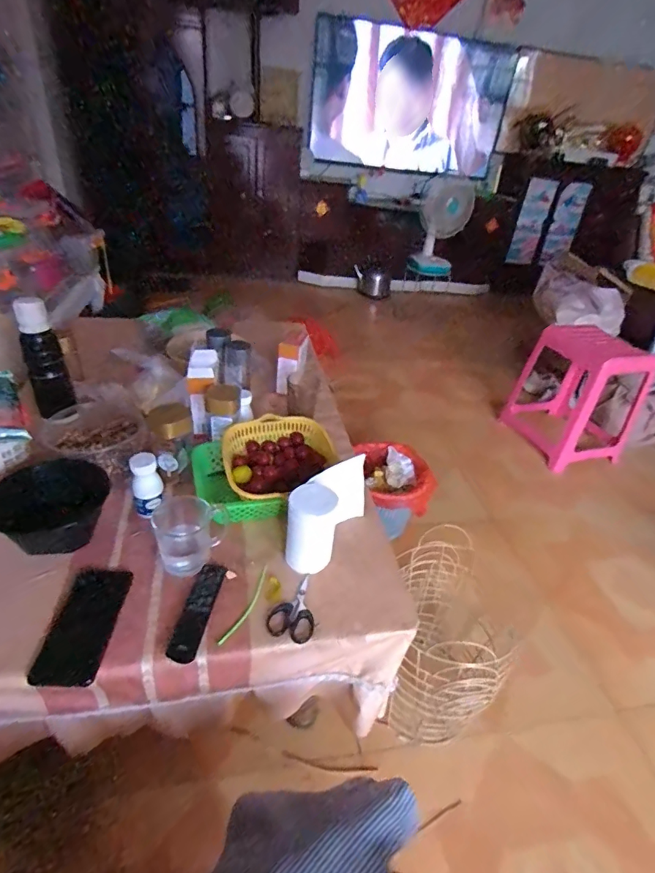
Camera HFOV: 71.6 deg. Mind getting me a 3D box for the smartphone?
[{"bbox_3d":[-0.323,0.246,0.608,0.079,0.011,0.168,2,35,-5],"label":"smartphone"}]

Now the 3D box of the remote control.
[{"bbox_3d":[-0.178,0.237,0.629,0.039,0.018,0.147,7,34,2],"label":"remote control"}]

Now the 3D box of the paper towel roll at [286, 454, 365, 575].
[{"bbox_3d":[0.002,0.115,0.744,0.072,0.126,0.189,21,37,21],"label":"paper towel roll"}]

